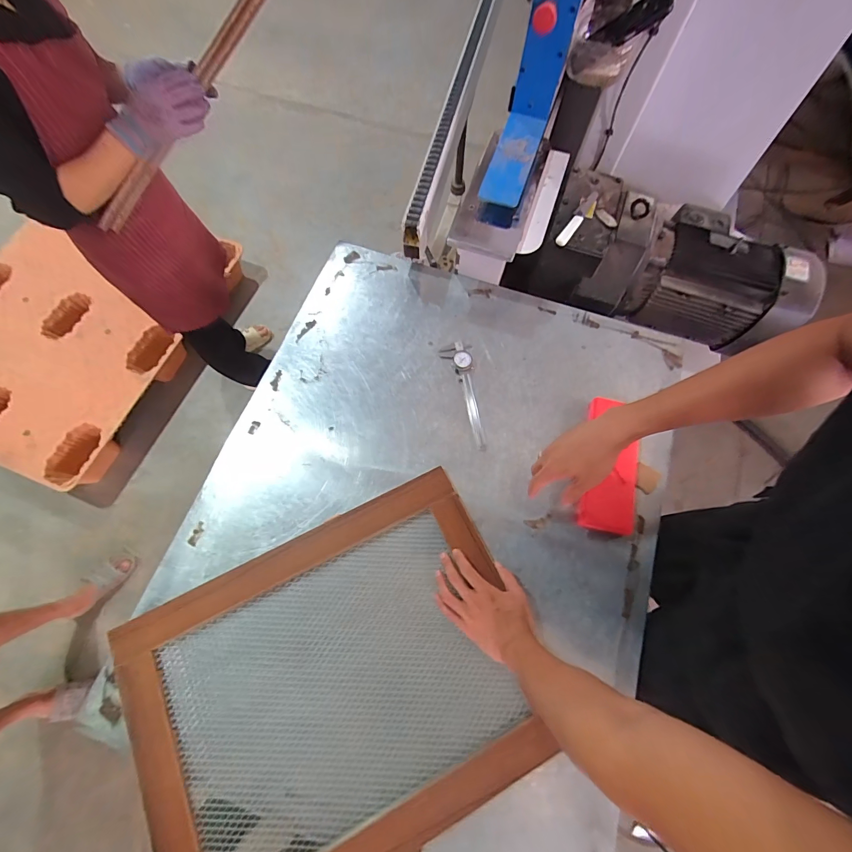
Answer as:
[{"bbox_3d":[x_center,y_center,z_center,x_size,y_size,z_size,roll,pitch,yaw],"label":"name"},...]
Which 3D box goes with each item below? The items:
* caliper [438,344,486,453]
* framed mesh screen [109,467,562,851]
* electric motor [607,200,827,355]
[{"bbox_3d":[0.085,-0.065,0.751,0.058,0.016,0.232,-12,71,-6],"label":"caliper"},{"bbox_3d":[-0.131,0.394,0.583,0.592,0.034,0.455,-26,73,-10],"label":"framed mesh screen"},{"bbox_3d":[0.634,-0.327,0.846,0.346,0.176,0.245,20,71,7],"label":"electric motor"}]

